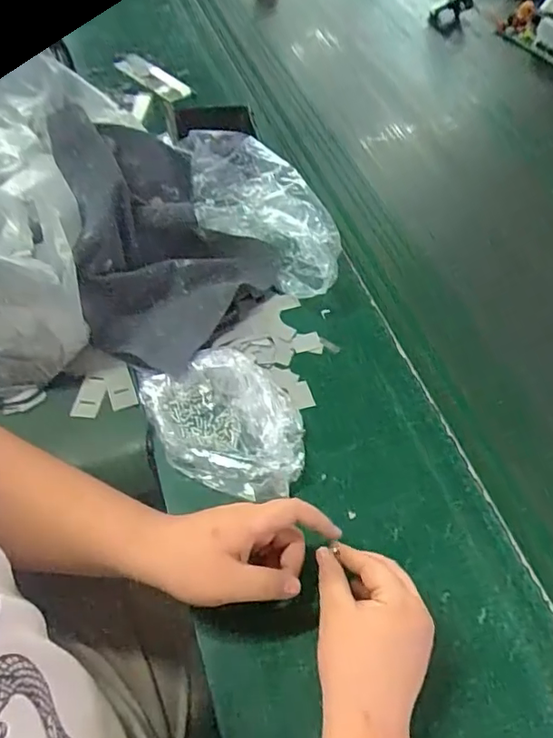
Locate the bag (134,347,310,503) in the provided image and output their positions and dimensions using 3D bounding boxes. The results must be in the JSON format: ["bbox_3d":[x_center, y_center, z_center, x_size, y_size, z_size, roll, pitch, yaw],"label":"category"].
[{"bbox_3d":[-0.051,0.049,0.527,0.146,0.038,0.153,-8,54,-11],"label":"bag"}]

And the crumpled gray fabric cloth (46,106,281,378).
[{"bbox_3d":[-0.121,-0.163,0.623,0.209,0.103,0.334,-13,55,-15],"label":"crumpled gray fabric cloth"}]

